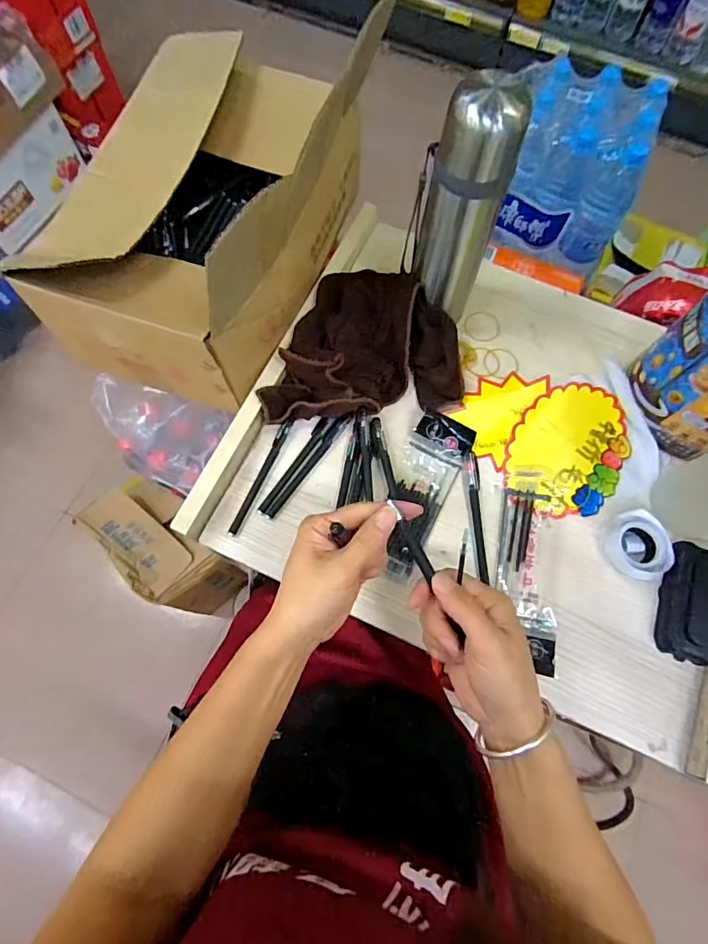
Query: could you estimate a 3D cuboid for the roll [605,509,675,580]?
[{"bbox_3d":[0.281,0.073,0.460,0.057,0.022,0.063,-24,74,-8],"label":"roll"}]

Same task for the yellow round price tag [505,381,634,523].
[{"bbox_3d":[0.231,-0.027,0.500,0.113,0.010,0.150,26,75,9],"label":"yellow round price tag"}]

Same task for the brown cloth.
[{"bbox_3d":[0.014,-0.131,0.500,0.208,0.064,0.151,0,72,-1],"label":"brown cloth"}]

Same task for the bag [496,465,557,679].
[{"bbox_3d":[0.171,0.088,0.460,0.053,0.018,0.196,3,73,4],"label":"bag"}]

